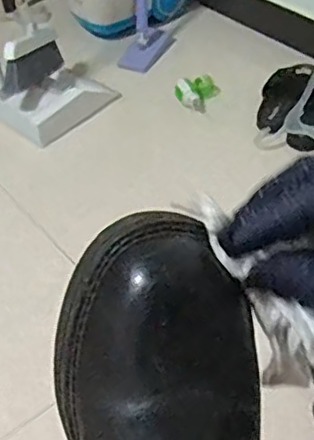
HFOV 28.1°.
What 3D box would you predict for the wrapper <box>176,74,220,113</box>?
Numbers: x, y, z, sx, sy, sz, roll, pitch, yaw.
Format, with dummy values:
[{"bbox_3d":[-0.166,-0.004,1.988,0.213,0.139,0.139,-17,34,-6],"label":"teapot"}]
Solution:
[{"bbox_3d":[0.096,-0.312,1.512,0.077,0.053,0.096,29,55,30],"label":"wrapper"}]

